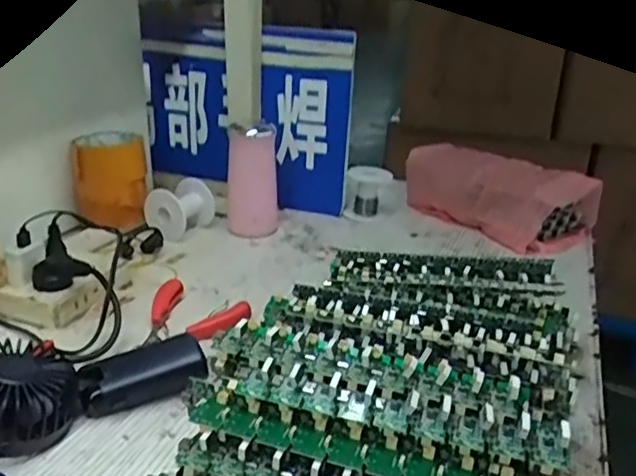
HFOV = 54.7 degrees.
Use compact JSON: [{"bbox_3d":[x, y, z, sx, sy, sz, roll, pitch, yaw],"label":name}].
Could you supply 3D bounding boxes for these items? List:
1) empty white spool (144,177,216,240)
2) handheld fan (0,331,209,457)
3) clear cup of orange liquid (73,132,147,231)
[{"bbox_3d":[-0.175,-0.036,0.788,0.064,0.062,0.077,17,27,30],"label":"empty white spool"},{"bbox_3d":[-0.177,0.106,0.455,0.176,0.056,0.081,-7,25,-22],"label":"handheld fan"},{"bbox_3d":[-0.261,-0.073,0.774,0.081,0.101,0.082,-7,25,-21],"label":"clear cup of orange liquid"}]

